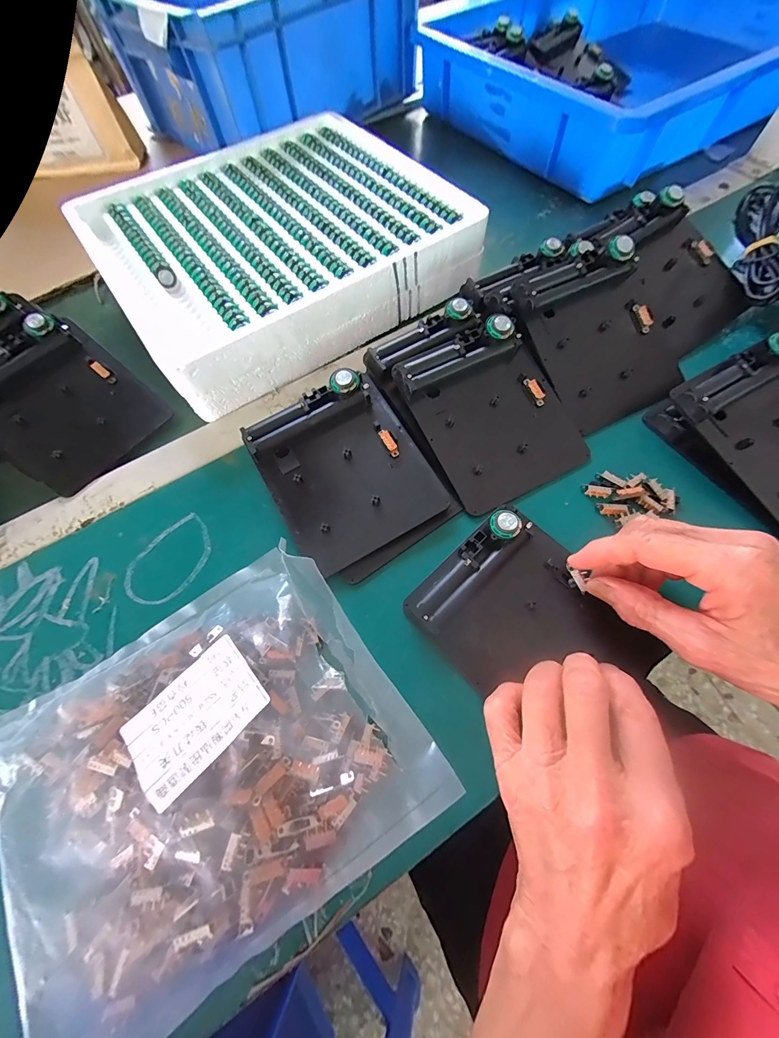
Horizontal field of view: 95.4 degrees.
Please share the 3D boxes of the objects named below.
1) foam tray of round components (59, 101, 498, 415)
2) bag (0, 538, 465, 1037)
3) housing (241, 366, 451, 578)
[{"bbox_3d":[-0.117,-0.287,0.364,0.311,0.053,0.294,-34,70,-12],"label":"foam tray of round components"},{"bbox_3d":[-0.094,0.130,0.189,0.198,0.041,0.176,-33,70,-12],"label":"bag"},{"bbox_3d":[-0.031,-0.037,0.259,0.110,0.015,0.130,-29,82,-6],"label":"housing"}]

